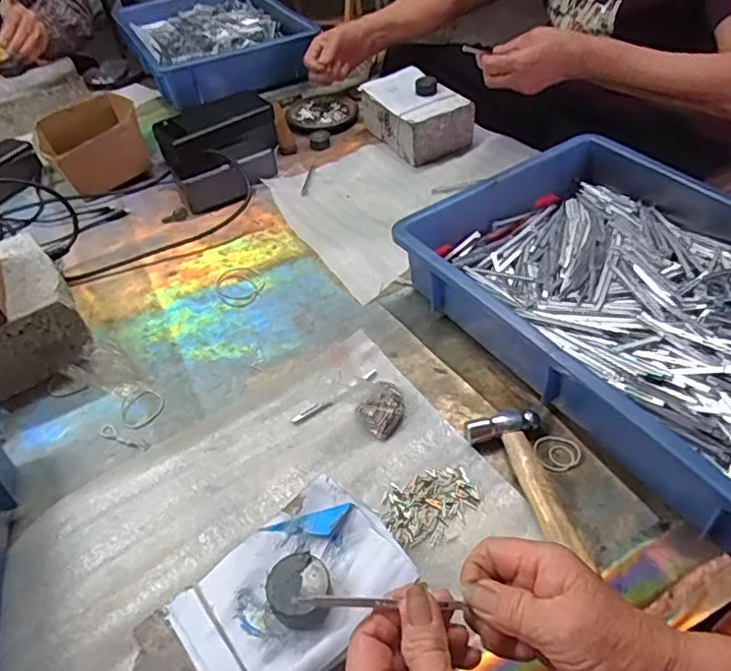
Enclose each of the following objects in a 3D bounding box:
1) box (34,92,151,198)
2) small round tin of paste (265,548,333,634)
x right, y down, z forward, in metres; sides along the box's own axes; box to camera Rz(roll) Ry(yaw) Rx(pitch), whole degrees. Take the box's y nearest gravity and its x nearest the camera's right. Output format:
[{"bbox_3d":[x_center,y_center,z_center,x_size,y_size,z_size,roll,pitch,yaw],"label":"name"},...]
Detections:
[{"bbox_3d":[-0.391,-0.273,0.825,0.132,0.068,0.140,-25,48,-17],"label":"box"},{"bbox_3d":[-0.040,0.156,0.351,0.037,0.022,0.038,-3,46,3],"label":"small round tin of paste"}]

